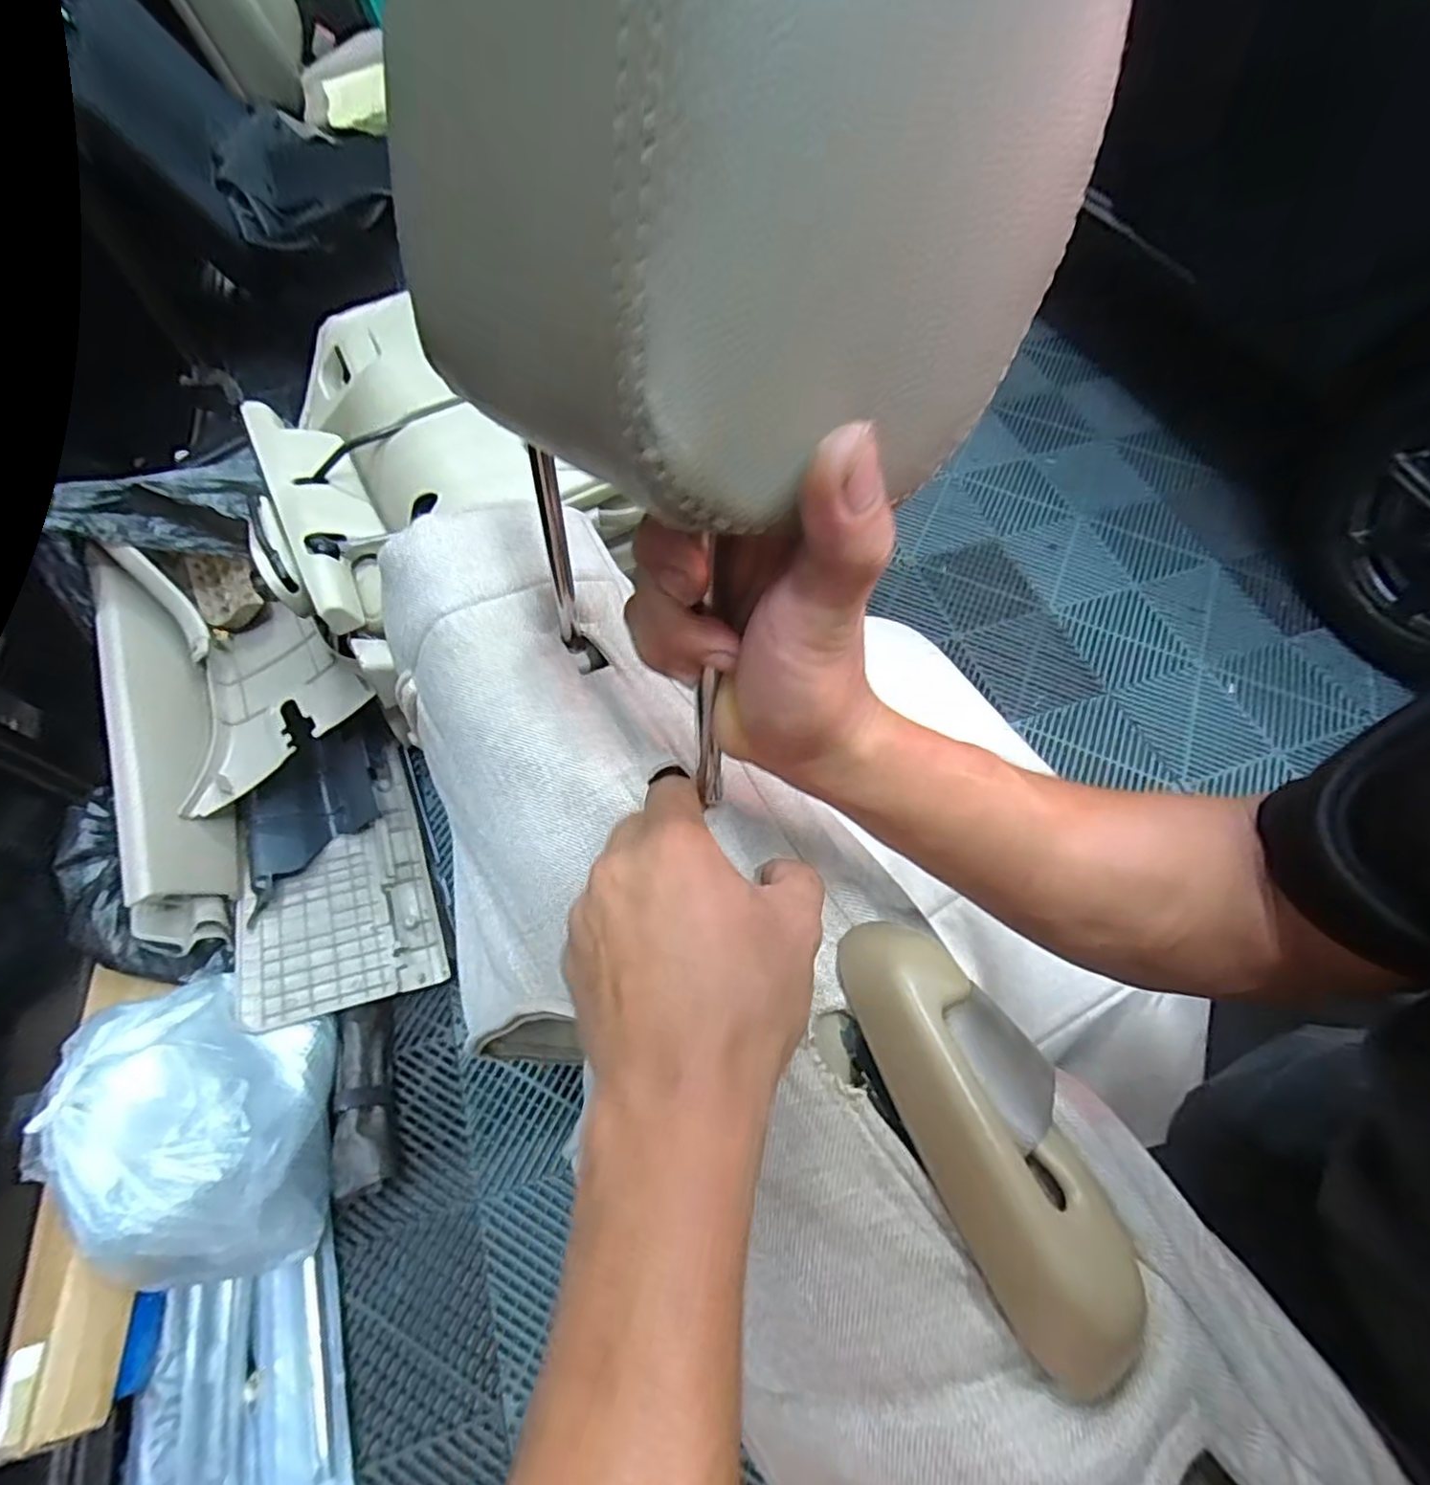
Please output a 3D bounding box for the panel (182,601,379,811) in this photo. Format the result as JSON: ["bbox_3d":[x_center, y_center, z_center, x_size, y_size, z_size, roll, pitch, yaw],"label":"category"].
[{"bbox_3d":[-0.677,-0.069,0.952,0.268,0.059,0.290,-36,67,-17],"label":"panel"}]

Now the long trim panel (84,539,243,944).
[{"bbox_3d":[-0.757,-0.003,0.881,0.122,0.111,0.580,-20,75,-9],"label":"long trim panel"}]

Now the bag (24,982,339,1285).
[{"bbox_3d":[-0.575,0.421,0.716,0.230,0.179,0.285,-6,62,-2],"label":"bag"}]

